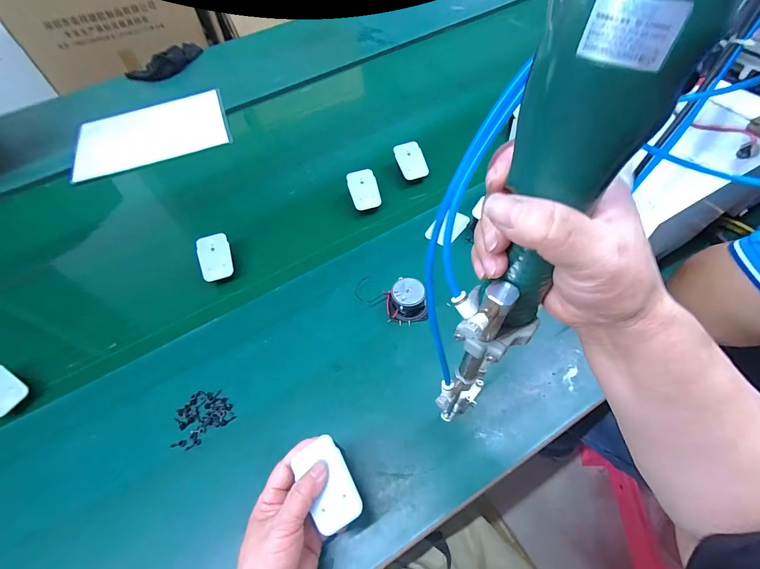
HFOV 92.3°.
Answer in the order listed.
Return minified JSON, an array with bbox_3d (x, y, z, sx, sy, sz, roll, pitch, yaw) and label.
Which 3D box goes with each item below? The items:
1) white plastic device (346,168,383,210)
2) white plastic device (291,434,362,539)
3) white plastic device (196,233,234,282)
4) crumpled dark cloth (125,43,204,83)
[{"bbox_3d":[-0.026,-0.155,0.595,0.045,0.005,0.068,-16,82,-4],"label":"white plastic device"},{"bbox_3d":[-0.044,0.169,0.309,0.040,0.014,0.067,-28,60,-15],"label":"white plastic device"},{"bbox_3d":[-0.242,-0.040,0.537,0.045,0.006,0.066,-17,88,-18],"label":"white plastic device"},{"bbox_3d":[-0.534,-0.559,0.914,0.197,0.042,0.064,-36,60,-17],"label":"crumpled dark cloth"}]

